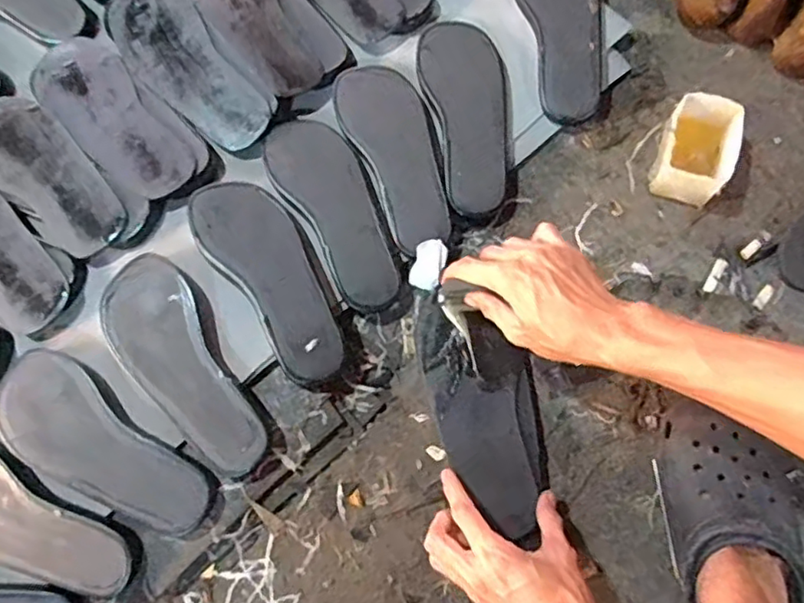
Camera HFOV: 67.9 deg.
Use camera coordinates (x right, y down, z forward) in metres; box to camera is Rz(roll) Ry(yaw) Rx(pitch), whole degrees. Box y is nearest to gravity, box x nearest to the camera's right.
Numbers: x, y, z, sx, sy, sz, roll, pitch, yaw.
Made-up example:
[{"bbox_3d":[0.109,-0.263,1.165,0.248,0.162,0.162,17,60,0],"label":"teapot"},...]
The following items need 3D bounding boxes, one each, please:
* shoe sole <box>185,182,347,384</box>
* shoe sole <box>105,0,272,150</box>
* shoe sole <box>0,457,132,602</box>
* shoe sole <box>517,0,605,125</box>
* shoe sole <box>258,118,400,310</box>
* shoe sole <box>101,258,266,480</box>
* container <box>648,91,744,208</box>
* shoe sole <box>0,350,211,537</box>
[{"bbox_3d":[-0.127,-0.029,0.592,0.084,0.025,0.229,-35,78,-8],"label":"shoe sole"},{"bbox_3d":[-0.248,-0.275,0.676,0.095,0.017,0.263,-38,79,-8],"label":"shoe sole"},{"bbox_3d":[-0.354,0.208,0.554,0.222,0.033,0.084,30,78,7],"label":"shoe sole"},{"bbox_3d":[0.183,-0.321,0.681,0.086,0.033,0.247,-9,76,-2],"label":"shoe sole"},{"bbox_3d":[-0.068,-0.098,0.628,0.085,0.014,0.227,-29,78,-6],"label":"shoe sole"},{"bbox_3d":[-0.212,0.062,0.567,0.084,0.024,0.232,-31,76,-5],"label":"shoe sole"},{"bbox_3d":[0.310,-0.160,0.633,0.069,0.058,0.104,20,77,5],"label":"container"},{"bbox_3d":[-0.279,0.136,0.545,0.223,0.027,0.088,38,80,11],"label":"shoe sole"}]

